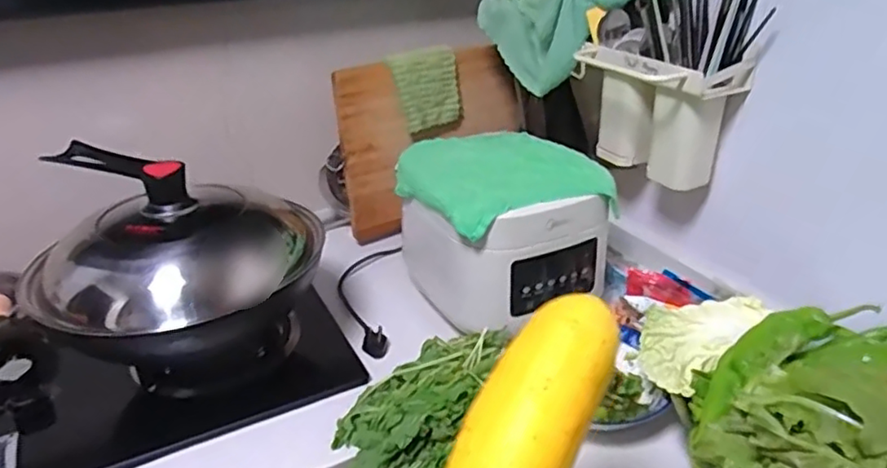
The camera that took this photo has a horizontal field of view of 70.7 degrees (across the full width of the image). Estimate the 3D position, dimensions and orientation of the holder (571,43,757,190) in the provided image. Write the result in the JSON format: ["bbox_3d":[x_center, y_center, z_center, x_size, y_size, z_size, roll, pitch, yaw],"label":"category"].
[{"bbox_3d":[0.280,-0.164,0.851,0.121,0.156,0.199,-13,30,-20],"label":"holder"}]

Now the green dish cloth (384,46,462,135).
[{"bbox_3d":[-0.023,-0.234,1.009,0.115,0.123,0.015,-24,19,-26],"label":"green dish cloth"}]

